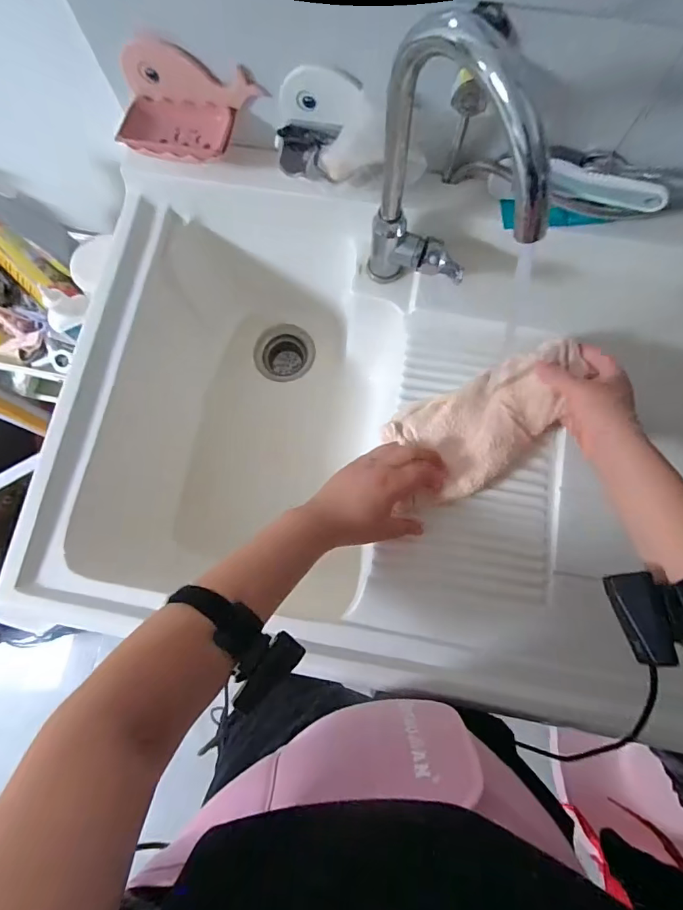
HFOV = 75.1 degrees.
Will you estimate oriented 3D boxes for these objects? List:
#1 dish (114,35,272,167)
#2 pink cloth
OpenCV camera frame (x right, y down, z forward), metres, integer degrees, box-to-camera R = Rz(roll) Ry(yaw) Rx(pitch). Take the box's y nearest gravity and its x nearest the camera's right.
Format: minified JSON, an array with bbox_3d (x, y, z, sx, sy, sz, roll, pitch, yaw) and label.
[{"bbox_3d":[-0.180,-0.389,0.503,0.153,0.075,0.097,13,79,4],"label":"dish"},{"bbox_3d":[0.178,-0.039,0.527,0.228,0.031,0.126,-27,71,11],"label":"pink cloth"}]

